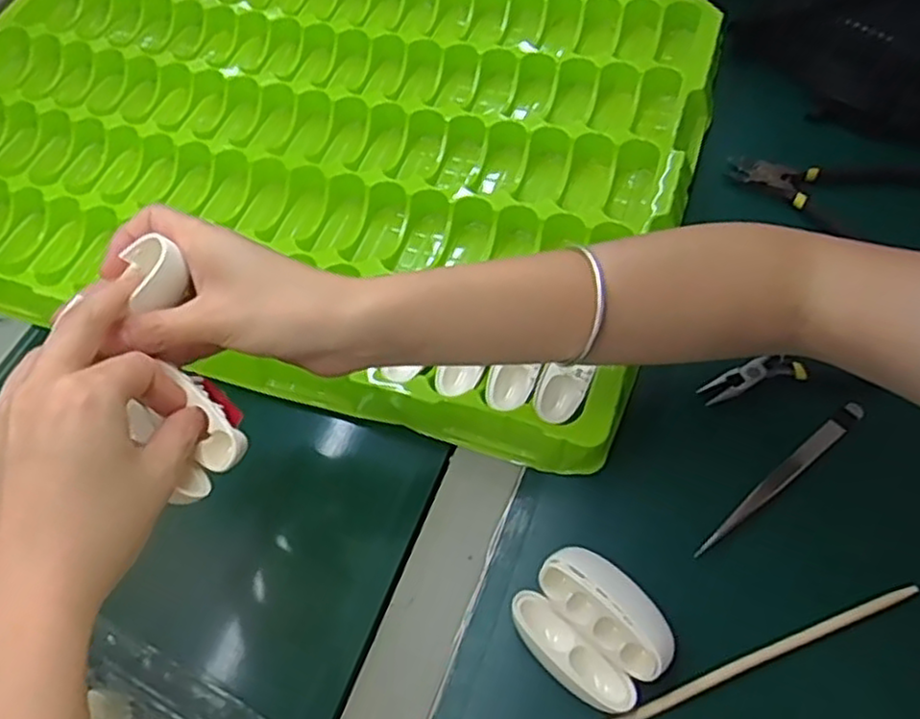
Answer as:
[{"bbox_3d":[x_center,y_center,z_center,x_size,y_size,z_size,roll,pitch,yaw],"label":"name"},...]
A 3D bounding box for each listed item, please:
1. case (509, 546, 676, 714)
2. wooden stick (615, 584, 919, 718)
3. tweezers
[{"bbox_3d":[0.063,0.126,0.341,0.056,0.031,0.067,-42,64,-18],"label":"case"},{"bbox_3d":[0.130,0.144,0.338,0.186,0.009,0.007,-21,59,-7],"label":"wooden stick"},{"bbox_3d":[0.171,0.063,0.384,0.120,0.011,0.011,-36,62,-16],"label":"tweezers"}]

